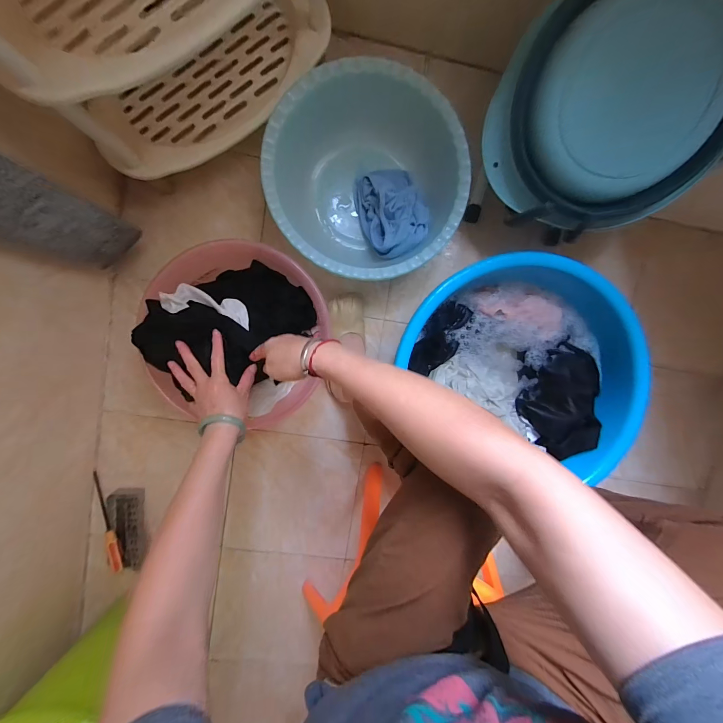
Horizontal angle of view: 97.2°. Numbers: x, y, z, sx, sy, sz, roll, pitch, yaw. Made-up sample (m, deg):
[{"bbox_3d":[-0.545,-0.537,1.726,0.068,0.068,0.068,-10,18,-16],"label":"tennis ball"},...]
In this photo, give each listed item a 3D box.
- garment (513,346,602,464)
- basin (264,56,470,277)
[{"bbox_3d":[0.415,0.082,0.656,0.161,0.062,0.229,3,95,-5],"label":"garment"},{"bbox_3d":[0.007,-0.348,0.634,0.355,0.132,0.369,0,95,-5],"label":"basin"}]

